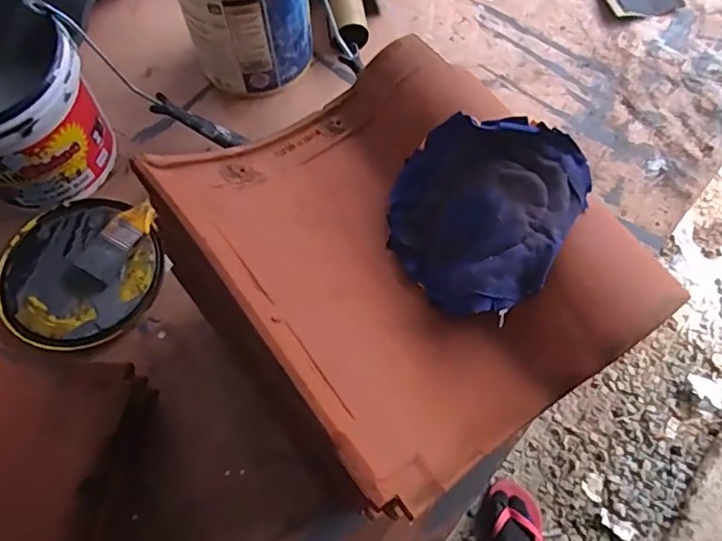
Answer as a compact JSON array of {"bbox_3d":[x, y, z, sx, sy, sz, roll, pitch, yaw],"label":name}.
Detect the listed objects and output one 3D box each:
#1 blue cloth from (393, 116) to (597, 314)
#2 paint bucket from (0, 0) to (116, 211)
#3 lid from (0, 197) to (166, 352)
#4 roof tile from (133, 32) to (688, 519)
[{"bbox_3d":[0.091,-0.049,0.452,0.143,0.067,0.150,30,67,12],"label":"blue cloth"},{"bbox_3d":[-0.411,-0.191,0.675,0.188,0.174,0.179,-1,61,1],"label":"paint bucket"},{"bbox_3d":[-0.343,0.001,0.697,0.187,0.024,0.185,-1,61,1],"label":"lid"},{"bbox_3d":[0.034,-0.017,0.445,0.310,0.074,0.325,-35,66,-16],"label":"roof tile"}]

